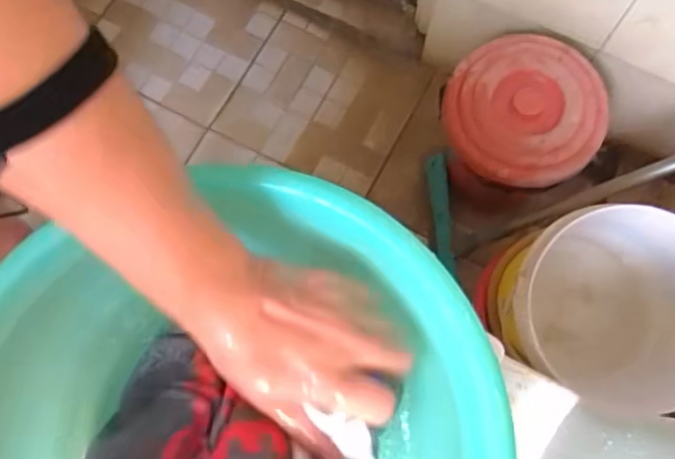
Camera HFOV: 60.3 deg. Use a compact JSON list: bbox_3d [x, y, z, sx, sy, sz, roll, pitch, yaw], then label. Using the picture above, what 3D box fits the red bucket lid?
[{"bbox_3d":[0.246,-0.158,0.760,0.202,0.044,0.196,0,72,0],"label":"red bucket lid"}]

